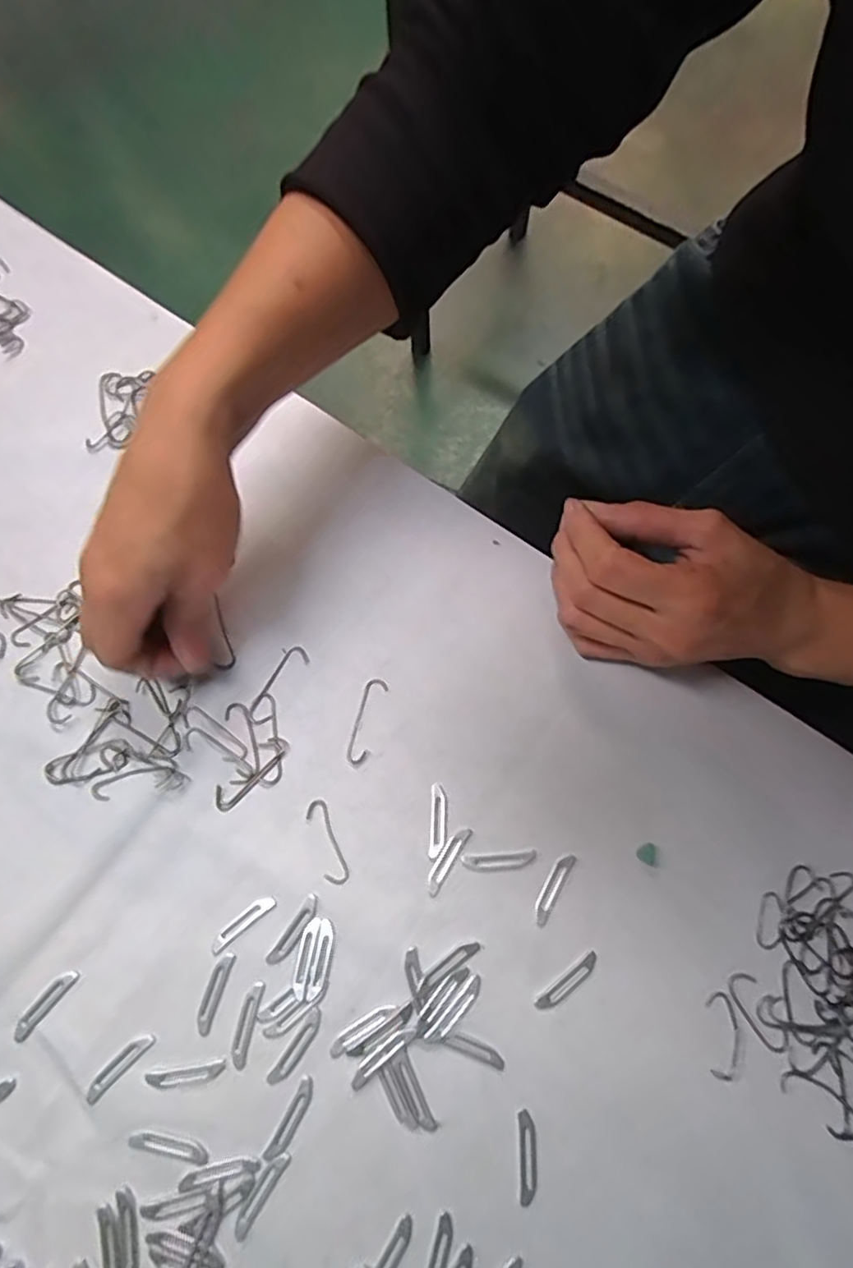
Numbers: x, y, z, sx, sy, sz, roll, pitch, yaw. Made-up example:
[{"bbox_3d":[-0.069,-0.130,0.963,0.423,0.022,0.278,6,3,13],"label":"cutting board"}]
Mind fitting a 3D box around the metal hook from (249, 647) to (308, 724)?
[{"bbox_3d":[-0.076,0.026,0.319,0.012,0.004,0.043,30,76,10],"label":"metal hook"}]

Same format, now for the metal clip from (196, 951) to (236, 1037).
[{"bbox_3d":[-0.096,0.161,0.281,0.008,0.004,0.034,17,74,6],"label":"metal clip"}]

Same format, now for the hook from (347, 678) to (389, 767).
[{"bbox_3d":[-0.030,0.043,0.311,0.012,0.004,0.044,15,74,6],"label":"hook"}]

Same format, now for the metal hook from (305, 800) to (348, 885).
[{"bbox_3d":[-0.048,0.099,0.296,0.011,0.004,0.040,-20,74,-5],"label":"metal hook"}]

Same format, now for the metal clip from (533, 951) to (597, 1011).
[{"bbox_3d":[0.062,0.153,0.276,0.034,0.004,0.007,-38,76,-9],"label":"metal clip"}]

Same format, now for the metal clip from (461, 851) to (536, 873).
[{"bbox_3d":[0.034,0.107,0.292,0.034,0.004,0.008,-3,73,1],"label":"metal clip"}]

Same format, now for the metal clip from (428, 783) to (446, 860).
[{"bbox_3d":[0.005,0.088,0.296,0.007,0.004,0.033,4,73,3],"label":"metal clip"}]

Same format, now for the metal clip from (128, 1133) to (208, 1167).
[{"bbox_3d":[-0.110,0.218,0.265,0.033,0.004,0.007,10,74,4],"label":"metal clip"}]

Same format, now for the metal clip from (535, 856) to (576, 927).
[{"bbox_3d":[0.058,0.117,0.287,0.008,0.004,0.033,28,76,9],"label":"metal clip"}]

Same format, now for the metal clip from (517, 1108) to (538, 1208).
[{"bbox_3d":[0.042,0.217,0.258,0.008,0.004,0.033,1,73,2],"label":"metal clip"}]

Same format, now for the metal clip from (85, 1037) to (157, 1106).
[{"bbox_3d":[-0.135,0.189,0.273,0.035,0.004,0.008,-42,77,-10],"label":"metal clip"}]

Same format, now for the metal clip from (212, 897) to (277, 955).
[{"bbox_3d":[-0.085,0.133,0.289,0.034,0.004,0.008,-38,76,-9],"label":"metal clip"}]

